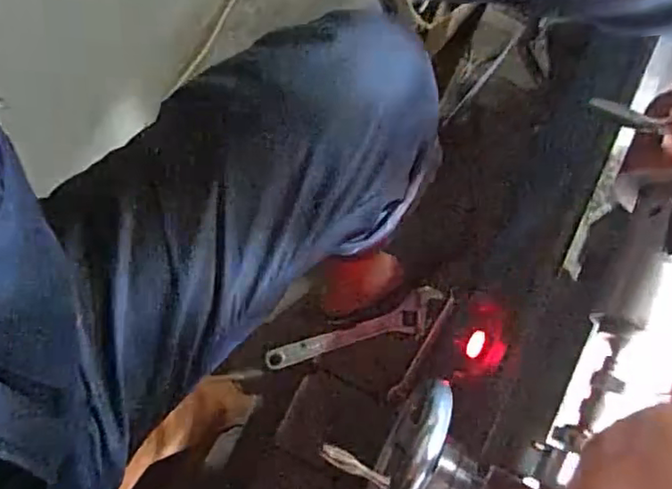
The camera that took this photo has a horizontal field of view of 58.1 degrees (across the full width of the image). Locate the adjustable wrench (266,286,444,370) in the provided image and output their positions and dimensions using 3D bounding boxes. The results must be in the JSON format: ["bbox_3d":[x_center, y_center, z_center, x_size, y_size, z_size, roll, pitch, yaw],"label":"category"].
[{"bbox_3d":[0.033,0.141,0.942,0.284,0.021,0.061,-20,79,-4],"label":"adjustable wrench"}]

